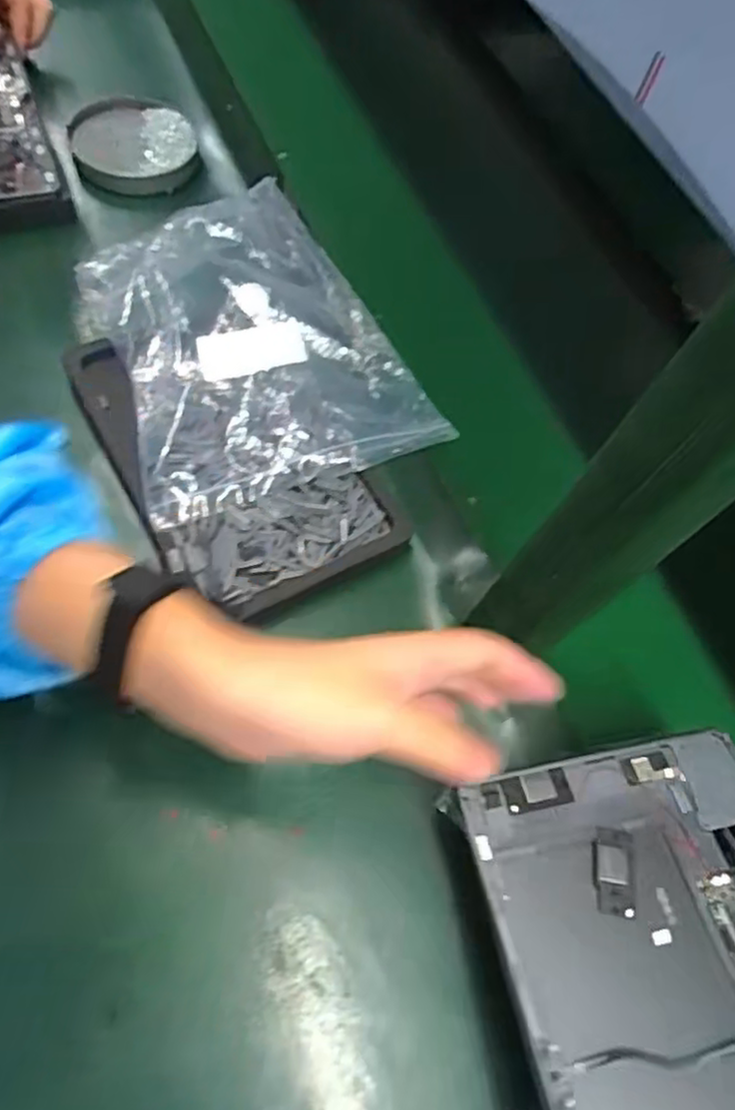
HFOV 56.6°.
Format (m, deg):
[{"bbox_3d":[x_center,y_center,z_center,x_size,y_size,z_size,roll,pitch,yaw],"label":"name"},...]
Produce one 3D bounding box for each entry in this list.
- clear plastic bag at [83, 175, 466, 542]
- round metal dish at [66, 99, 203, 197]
[{"bbox_3d":[-0.093,-0.177,0.518,0.220,0.049,0.288,-19,67,-20],"label":"clear plastic bag"},{"bbox_3d":[-0.210,-0.374,0.621,0.106,0.022,0.117,-4,63,-14],"label":"round metal dish"}]

